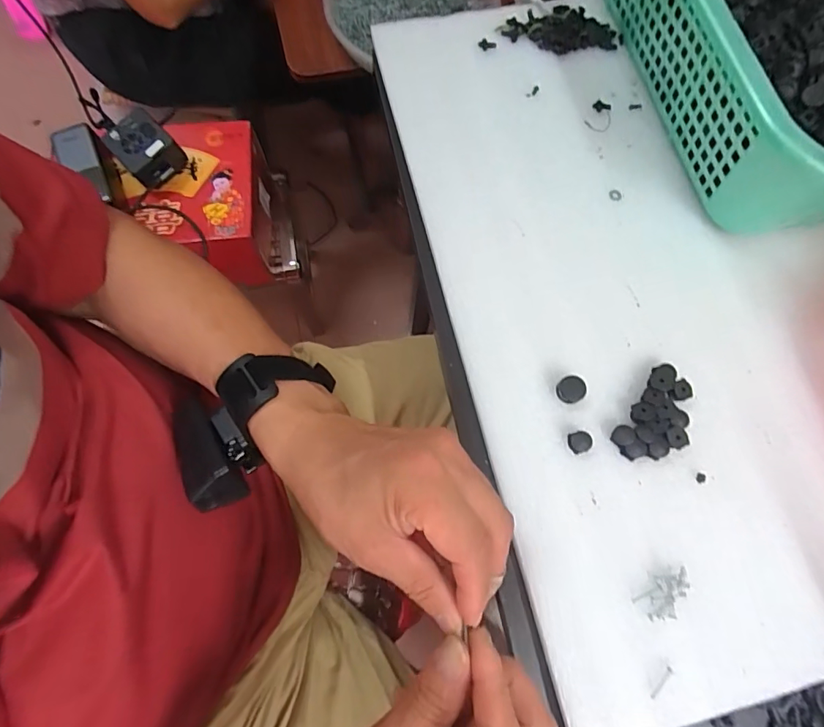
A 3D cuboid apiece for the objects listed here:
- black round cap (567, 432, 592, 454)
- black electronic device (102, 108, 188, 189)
[{"bbox_3d":[0.105,0.049,0.301,0.013,0.007,0.013,0,75,0],"label":"black round cap"},{"bbox_3d":[-0.366,-0.293,0.663,0.083,0.047,0.072,42,77,10],"label":"black electronic device"}]

